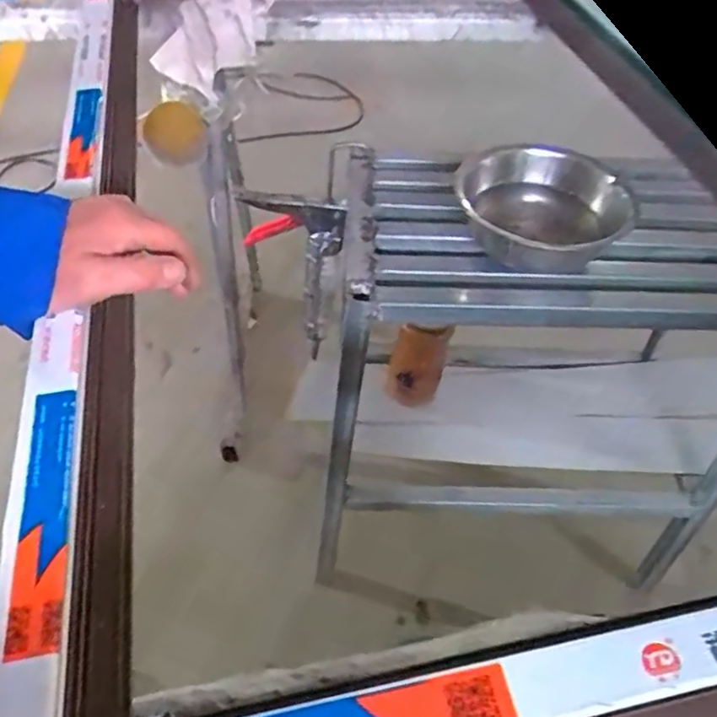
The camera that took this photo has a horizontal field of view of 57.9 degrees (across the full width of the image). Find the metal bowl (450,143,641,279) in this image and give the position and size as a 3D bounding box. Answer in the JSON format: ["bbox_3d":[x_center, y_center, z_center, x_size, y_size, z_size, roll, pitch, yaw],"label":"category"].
[{"bbox_3d":[0.213,-0.177,0.777,0.192,0.079,0.196,1,49,-2],"label":"metal bowl"}]

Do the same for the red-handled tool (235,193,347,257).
[{"bbox_3d":[-0.109,-0.201,1.001,0.172,0.128,0.049,17,51,11],"label":"red-handled tool"}]

